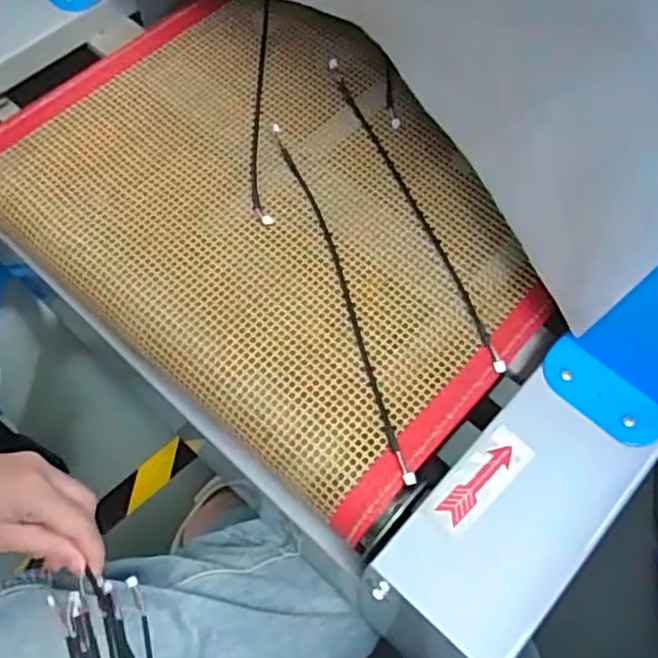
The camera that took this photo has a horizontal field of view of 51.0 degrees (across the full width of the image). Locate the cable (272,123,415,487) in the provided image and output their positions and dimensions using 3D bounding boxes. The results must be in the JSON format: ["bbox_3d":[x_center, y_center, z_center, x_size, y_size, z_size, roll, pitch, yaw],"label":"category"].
[{"bbox_3d":[0.008,-0.030,0.456,0.016,0.009,0.277,-15,66,-10],"label":"cable"}]

